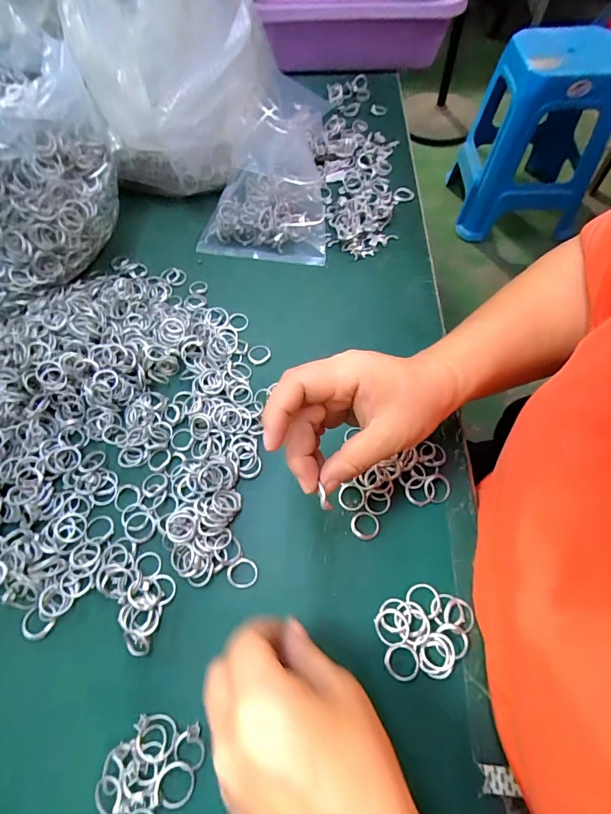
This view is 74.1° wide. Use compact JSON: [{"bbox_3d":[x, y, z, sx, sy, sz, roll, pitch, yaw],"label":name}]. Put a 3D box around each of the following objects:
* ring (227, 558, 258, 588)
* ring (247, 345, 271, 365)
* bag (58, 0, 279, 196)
[{"bbox_3d":[-0.046,0.120,0.294,0.021,0.004,0.020,-1,62,2],"label":"ring"},{"bbox_3d":[-0.045,-0.051,0.388,0.022,0.004,0.021,-1,62,2],"label":"ring"},{"bbox_3d":[-0.133,-0.326,0.416,0.164,0.209,0.183,-18,62,-7],"label":"bag"}]

